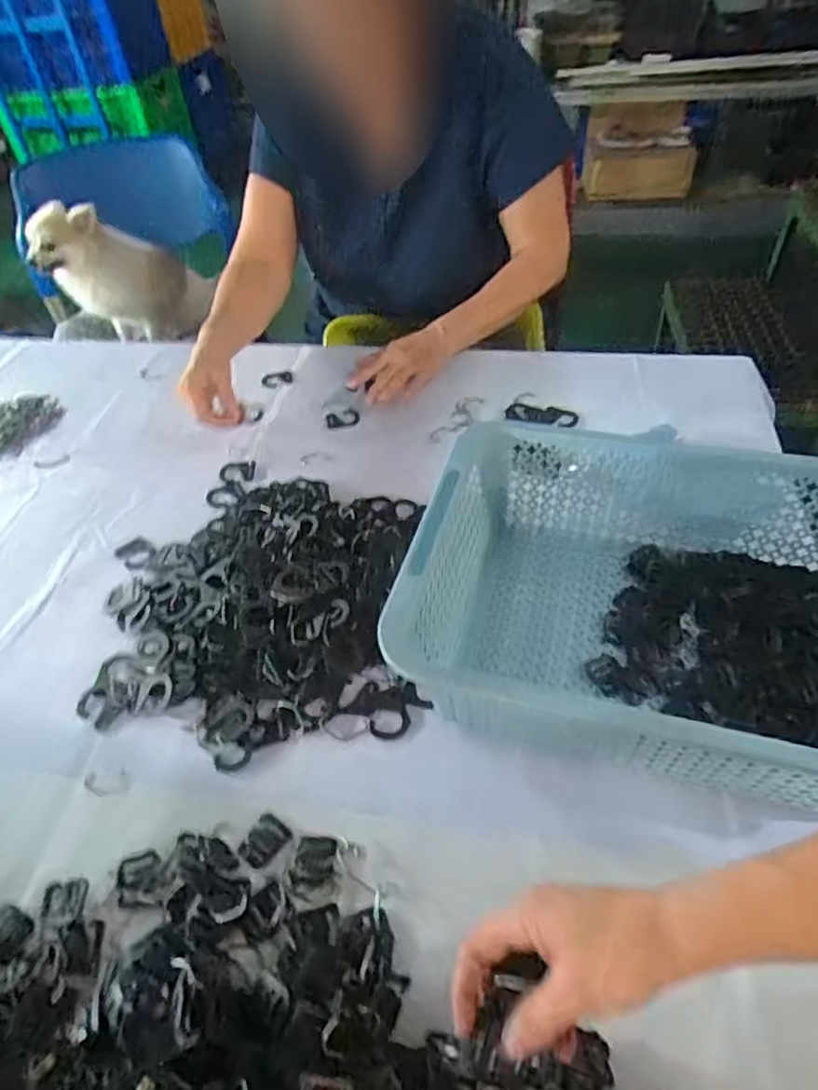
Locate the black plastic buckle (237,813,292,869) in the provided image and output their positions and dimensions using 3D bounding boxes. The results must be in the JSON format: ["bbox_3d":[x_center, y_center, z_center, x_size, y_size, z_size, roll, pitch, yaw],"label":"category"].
[{"bbox_3d":[-0.106,0.216,0.460,0.027,0.004,0.034,27,54,27],"label":"black plastic buckle"}]

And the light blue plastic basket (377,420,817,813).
[{"bbox_3d":[0.202,0.050,0.505,0.382,0.115,0.286,10,48,15],"label":"light blue plastic basket"}]

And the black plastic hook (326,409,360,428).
[{"bbox_3d":[-0.084,-0.161,0.804,0.042,0.006,0.030,-11,45,-5],"label":"black plastic hook"}]

